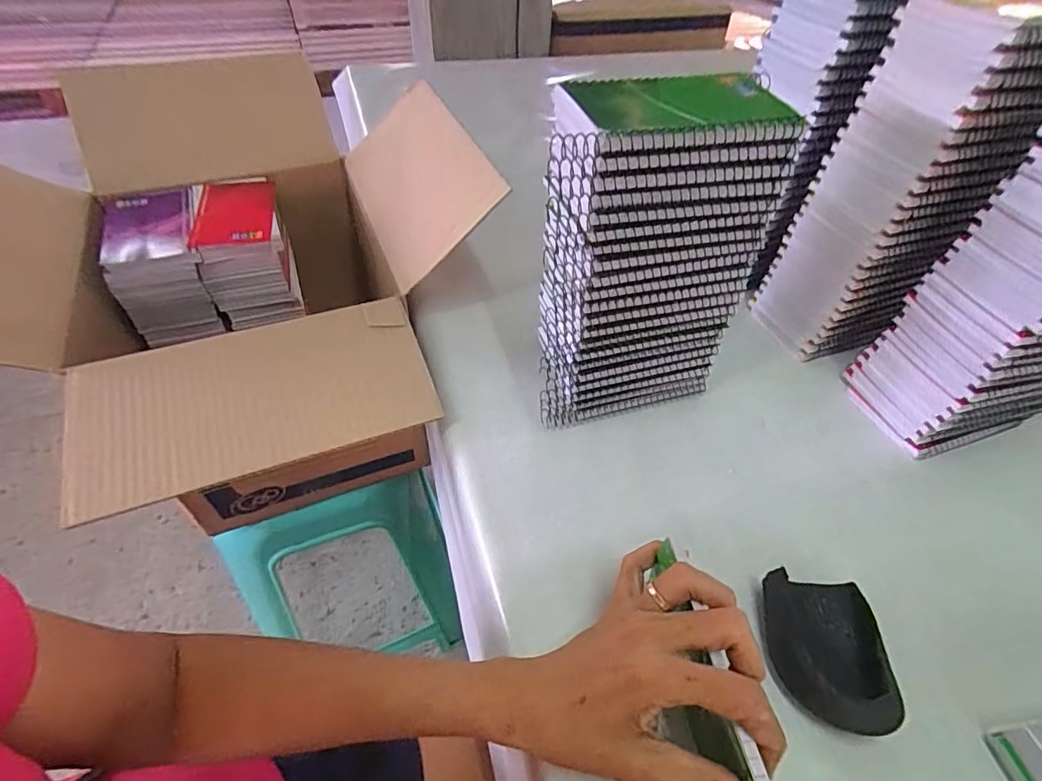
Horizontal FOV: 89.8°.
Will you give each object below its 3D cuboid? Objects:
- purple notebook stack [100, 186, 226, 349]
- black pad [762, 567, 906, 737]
[{"bbox_3d":[-0.396,-0.138,0.583,0.091,0.114,0.120,-18,52,-19],"label":"purple notebook stack"},{"bbox_3d":[0.190,0.163,0.328,0.064,0.031,0.083,6,50,4],"label":"black pad"}]

